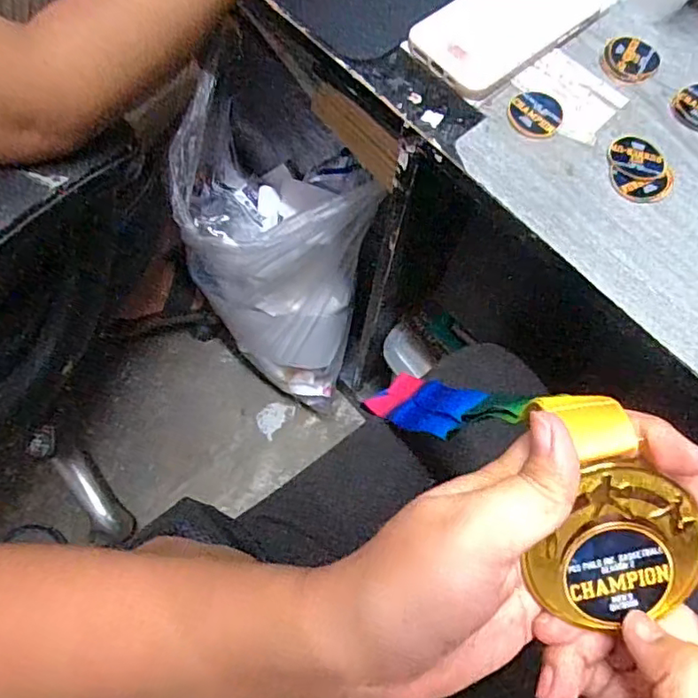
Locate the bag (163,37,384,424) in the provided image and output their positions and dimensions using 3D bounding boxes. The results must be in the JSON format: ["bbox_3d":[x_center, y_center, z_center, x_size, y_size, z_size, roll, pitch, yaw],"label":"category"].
[{"bbox_3d":[-0.112,-0.129,0.791,0.194,0.392,0.301,-42,76,-17],"label":"bag"}]

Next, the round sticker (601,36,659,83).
[{"bbox_3d":[0.209,-0.216,0.430,0.040,0.004,0.042,1,68,-3],"label":"round sticker"}]

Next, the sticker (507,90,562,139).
[{"bbox_3d":[0.131,-0.167,0.404,0.037,0.004,0.044,14,68,2],"label":"sticker"}]

